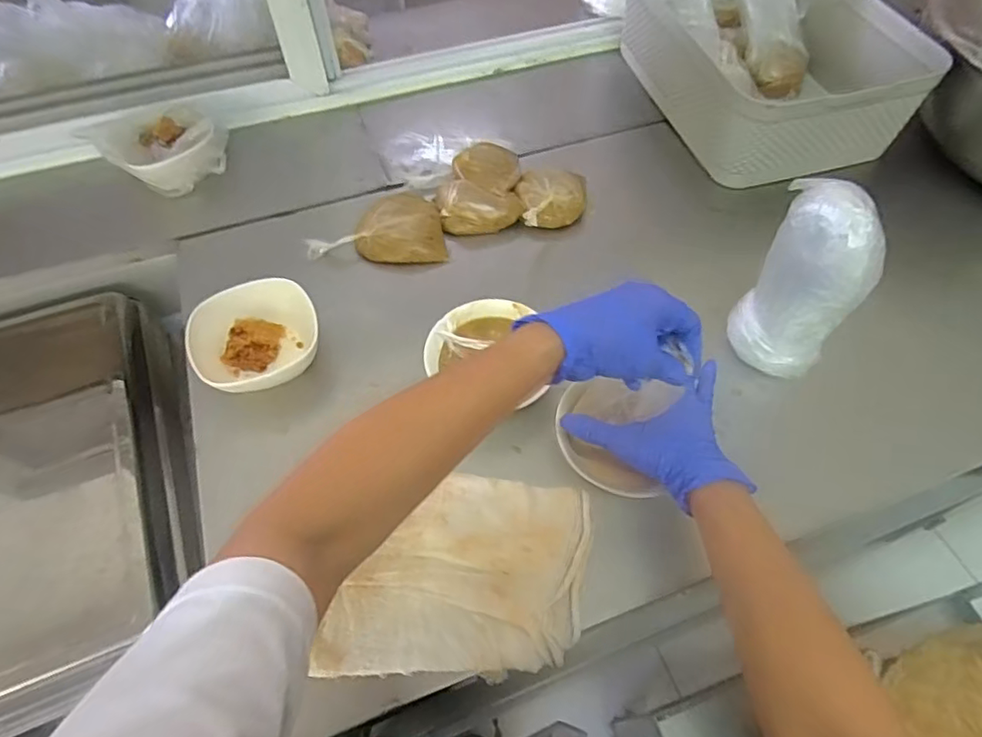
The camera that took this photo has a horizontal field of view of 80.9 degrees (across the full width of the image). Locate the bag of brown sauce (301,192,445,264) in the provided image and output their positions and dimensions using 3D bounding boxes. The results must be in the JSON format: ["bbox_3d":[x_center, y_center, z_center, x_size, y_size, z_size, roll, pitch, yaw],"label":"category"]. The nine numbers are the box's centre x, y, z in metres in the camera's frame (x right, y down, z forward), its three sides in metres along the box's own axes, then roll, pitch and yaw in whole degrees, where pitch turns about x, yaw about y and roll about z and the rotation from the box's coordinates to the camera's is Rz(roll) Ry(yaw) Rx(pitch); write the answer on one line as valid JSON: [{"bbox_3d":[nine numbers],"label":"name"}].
[{"bbox_3d":[-0.152,-0.185,0.771,0.175,0.035,0.102,-5,57,-3],"label":"bag of brown sauce"}]

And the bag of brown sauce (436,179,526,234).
[{"bbox_3d":[-0.017,-0.224,0.782,0.111,0.042,0.074,-5,57,-3],"label":"bag of brown sauce"}]

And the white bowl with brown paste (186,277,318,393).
[{"bbox_3d":[-0.262,-0.031,0.646,0.137,0.059,0.118,-23,59,-14],"label":"white bowl with brown paste"}]

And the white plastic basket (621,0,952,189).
[{"bbox_3d":[0.410,-0.464,0.887,0.278,0.150,0.393,-14,58,-8],"label":"white plastic basket"}]

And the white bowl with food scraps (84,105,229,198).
[{"bbox_3d":[-0.456,-0.311,0.813,0.104,0.063,0.129,26,61,17],"label":"white bowl with food scraps"}]

